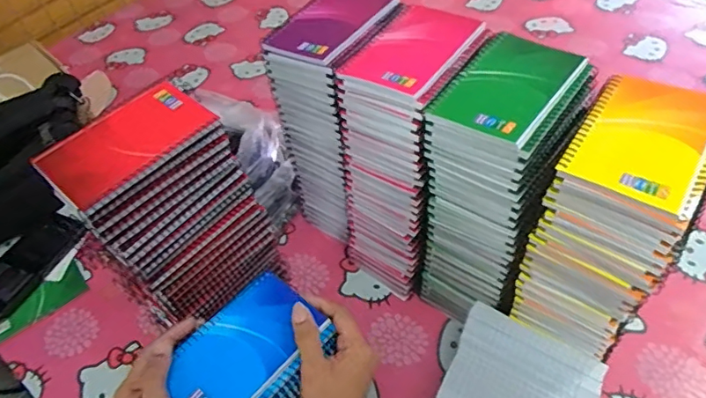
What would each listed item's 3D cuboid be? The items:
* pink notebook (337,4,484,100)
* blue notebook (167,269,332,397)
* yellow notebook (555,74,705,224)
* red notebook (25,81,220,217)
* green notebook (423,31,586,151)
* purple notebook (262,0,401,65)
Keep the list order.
[{"bbox_3d":[0.053,-0.139,0.488,0.085,0.009,0.125,26,56,26],"label":"pink notebook"},{"bbox_3d":[-0.094,0.124,0.448,0.084,0.007,0.129,32,59,30],"label":"blue notebook"},{"bbox_3d":[0.215,-0.046,0.389,0.086,0.010,0.128,25,55,26],"label":"yellow notebook"},{"bbox_3d":[-0.185,-0.046,0.442,0.086,0.017,0.129,33,59,30],"label":"red notebook"},{"bbox_3d":[0.128,-0.094,0.442,0.084,0.014,0.125,27,56,27],"label":"green notebook"},{"bbox_3d":[-0.020,-0.179,0.534,0.086,0.011,0.128,22,54,24],"label":"purple notebook"}]

